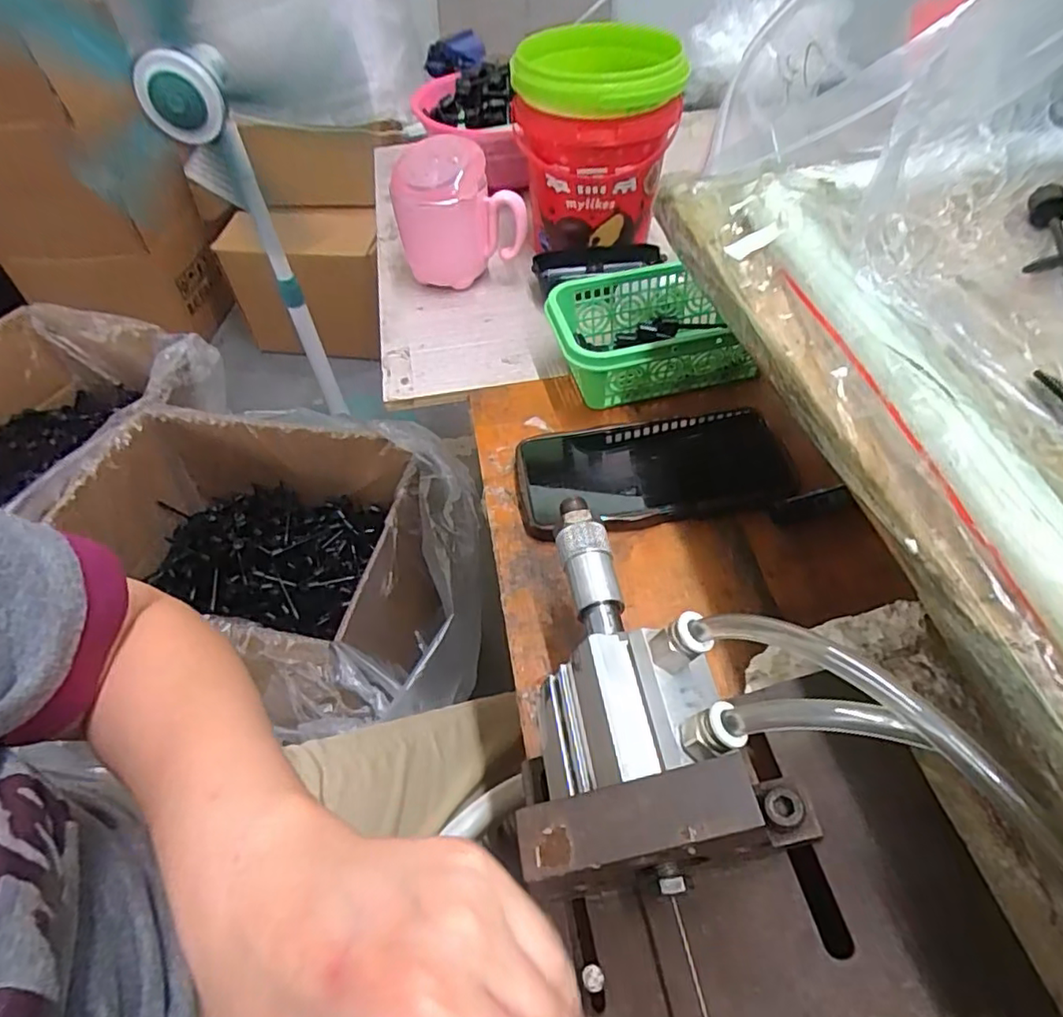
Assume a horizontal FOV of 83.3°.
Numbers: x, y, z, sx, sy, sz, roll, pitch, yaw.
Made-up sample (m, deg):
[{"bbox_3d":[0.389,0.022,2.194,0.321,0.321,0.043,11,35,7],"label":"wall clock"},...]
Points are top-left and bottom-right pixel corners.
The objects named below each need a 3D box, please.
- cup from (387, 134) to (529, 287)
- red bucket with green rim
[{"bbox_3d":[-0.065,-0.248,0.513,0.089,0.108,0.085,-30,56,-19],"label":"cup"},{"bbox_3d":[0.051,-0.312,0.511,0.126,0.131,0.135,-7,51,-3],"label":"red bucket with green rim"}]

